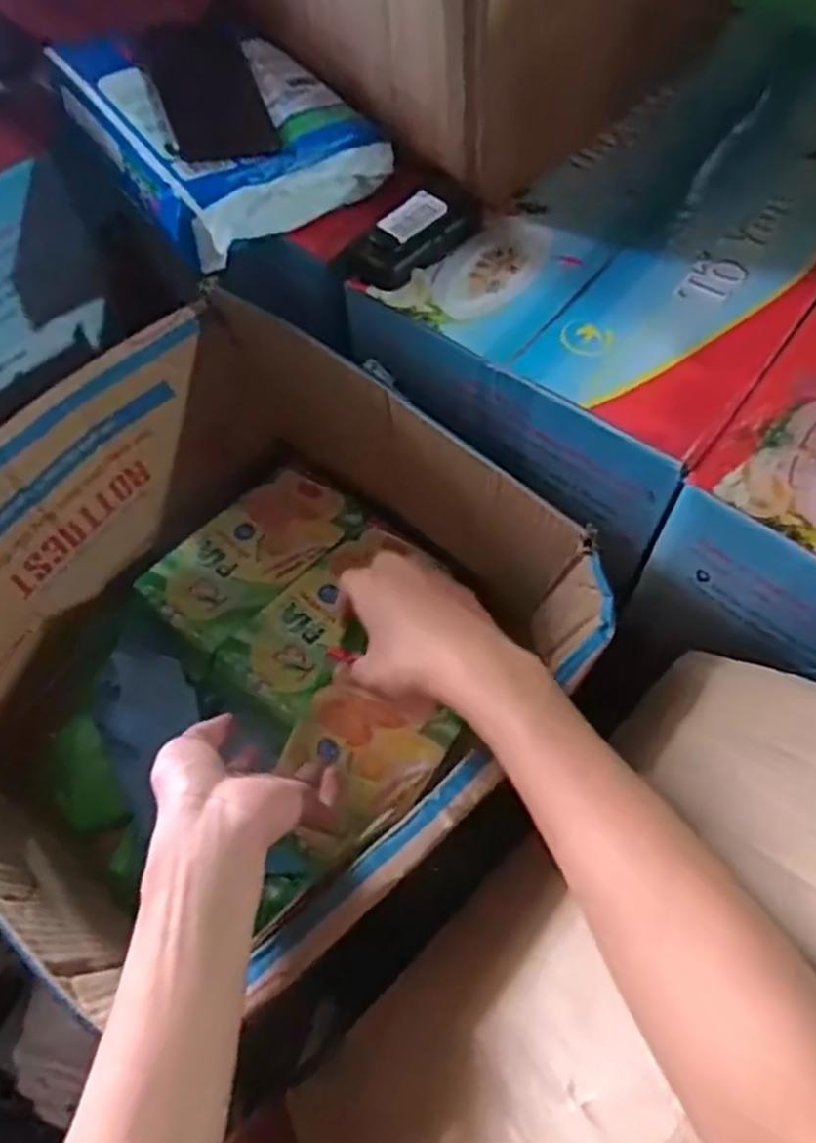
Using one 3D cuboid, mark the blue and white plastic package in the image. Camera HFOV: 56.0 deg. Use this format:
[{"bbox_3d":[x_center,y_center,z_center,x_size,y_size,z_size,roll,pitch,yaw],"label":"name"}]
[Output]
[{"bbox_3d":[-0.146,-0.345,0.594,0.182,0.069,0.202,-37,68,-16],"label":"blue and white plastic package"}]

